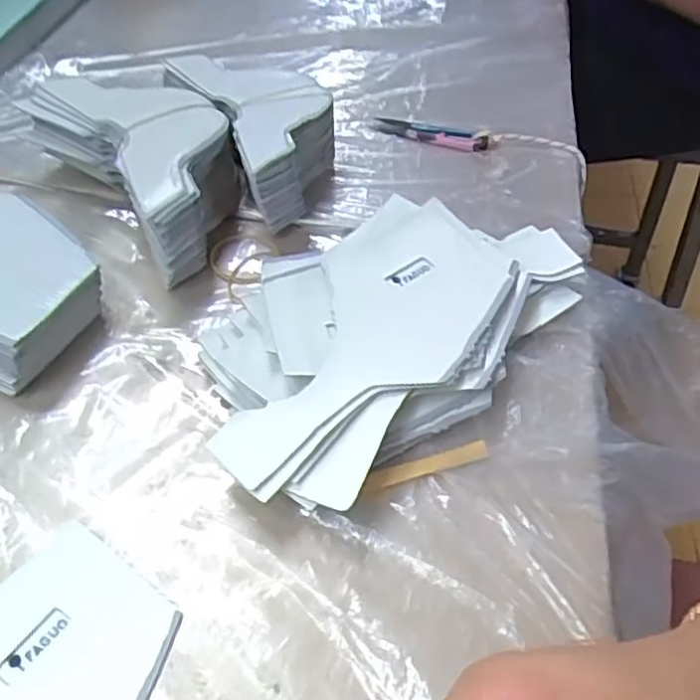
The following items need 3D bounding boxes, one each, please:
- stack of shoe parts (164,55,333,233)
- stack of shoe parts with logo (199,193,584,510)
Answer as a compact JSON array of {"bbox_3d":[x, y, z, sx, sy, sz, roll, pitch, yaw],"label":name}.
[{"bbox_3d":[-0.063,-0.171,0.531,0.095,0.063,0.167,-22,53,-19],"label":"stack of shoe parts"},{"bbox_3d":[0.022,-0.017,0.416,0.257,0.039,0.147,-35,58,-27],"label":"stack of shoe parts with logo"}]

